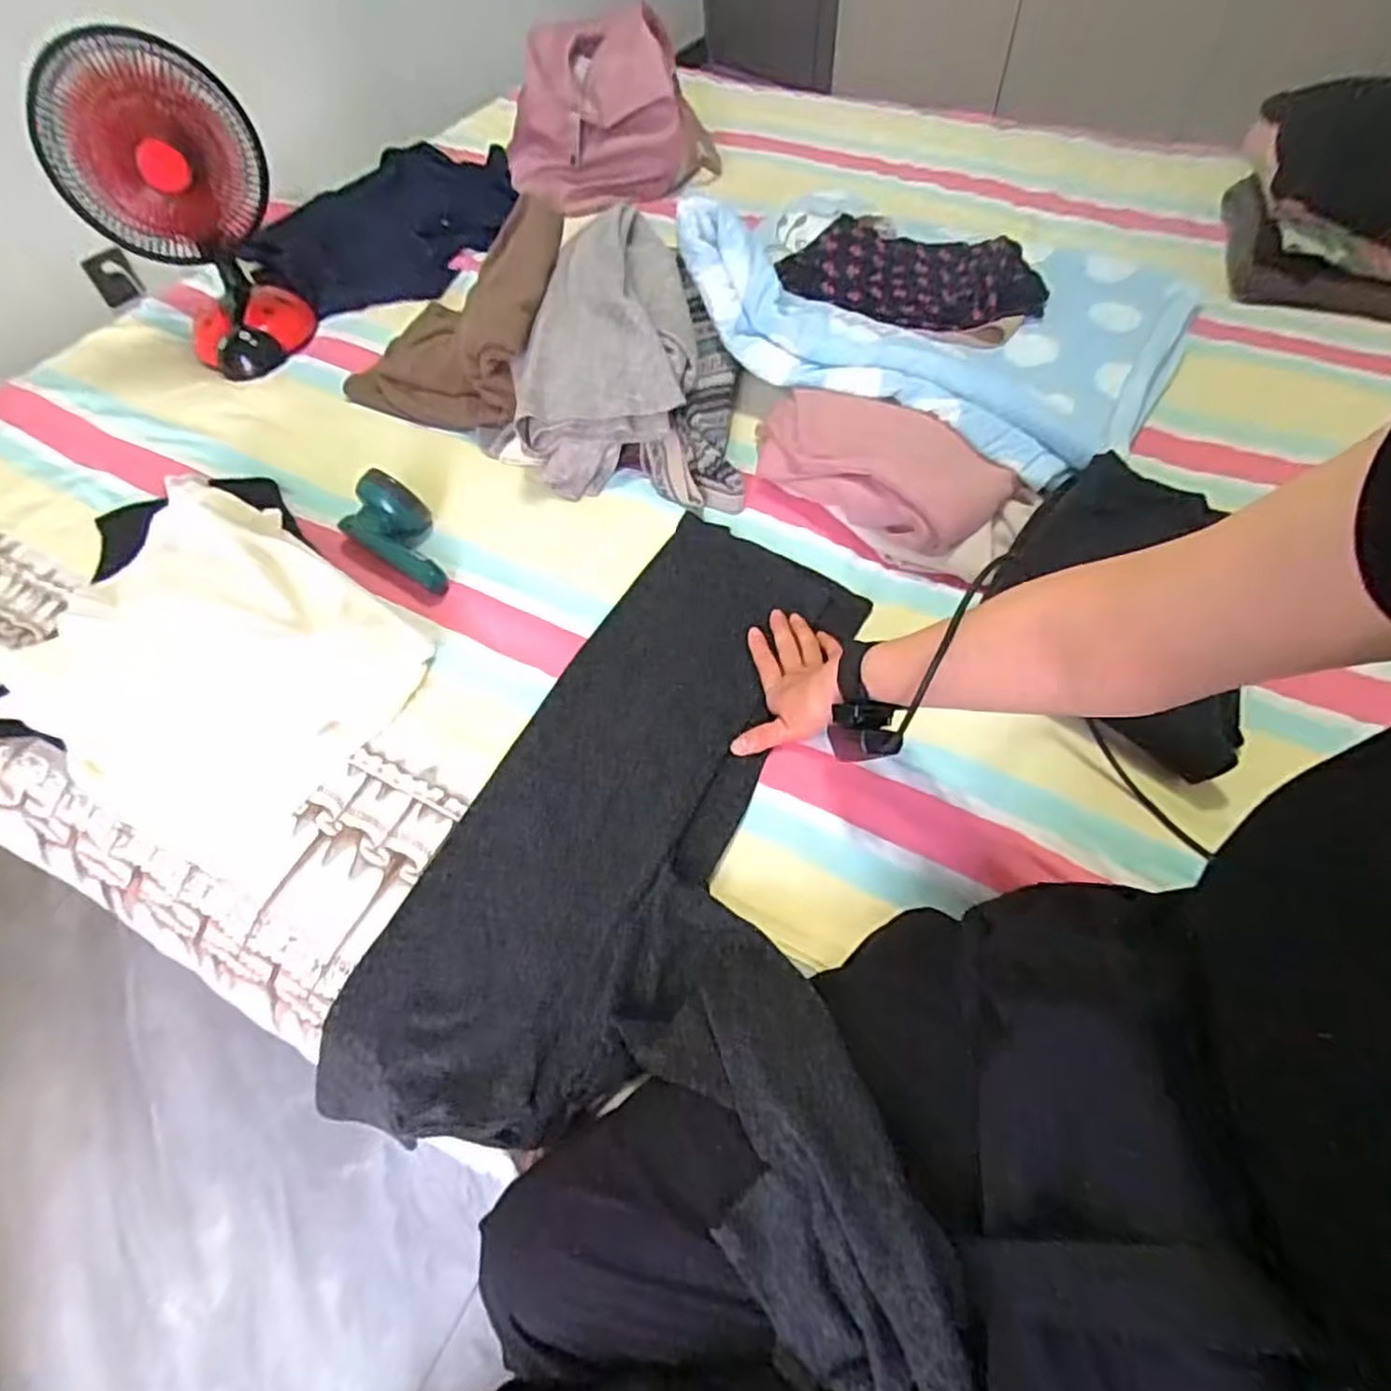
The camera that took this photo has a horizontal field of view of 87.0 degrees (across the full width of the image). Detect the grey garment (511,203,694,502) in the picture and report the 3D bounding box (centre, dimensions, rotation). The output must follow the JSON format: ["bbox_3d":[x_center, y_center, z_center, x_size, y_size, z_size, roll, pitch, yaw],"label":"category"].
[{"bbox_3d":[-0.101,-0.374,0.803,0.190,0.153,0.259,-7,61,-1],"label":"grey garment"}]

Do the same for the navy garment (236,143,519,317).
[{"bbox_3d":[-0.456,-0.728,1.137,0.273,0.074,0.391,16,58,14],"label":"navy garment"}]

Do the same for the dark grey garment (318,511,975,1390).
[{"bbox_3d":[0.009,0.065,0.539,0.391,0.175,0.556,16,63,11],"label":"dark grey garment"}]

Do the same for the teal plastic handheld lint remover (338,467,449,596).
[{"bbox_3d":[-0.291,-0.169,0.736,0.133,0.063,0.071,30,62,22],"label":"teal plastic handheld lint remover"}]

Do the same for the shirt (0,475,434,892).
[{"bbox_3d":[-0.419,-0.027,0.639,0.299,0.094,0.262,28,61,20],"label":"shirt"}]

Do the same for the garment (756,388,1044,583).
[{"bbox_3d":[0.194,-0.236,0.746,0.285,0.088,0.124,33,63,23],"label":"garment"}]

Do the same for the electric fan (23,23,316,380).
[{"bbox_3d":[-0.579,-0.564,0.846,0.190,0.302,0.146,-33,60,-18],"label":"electric fan"}]

